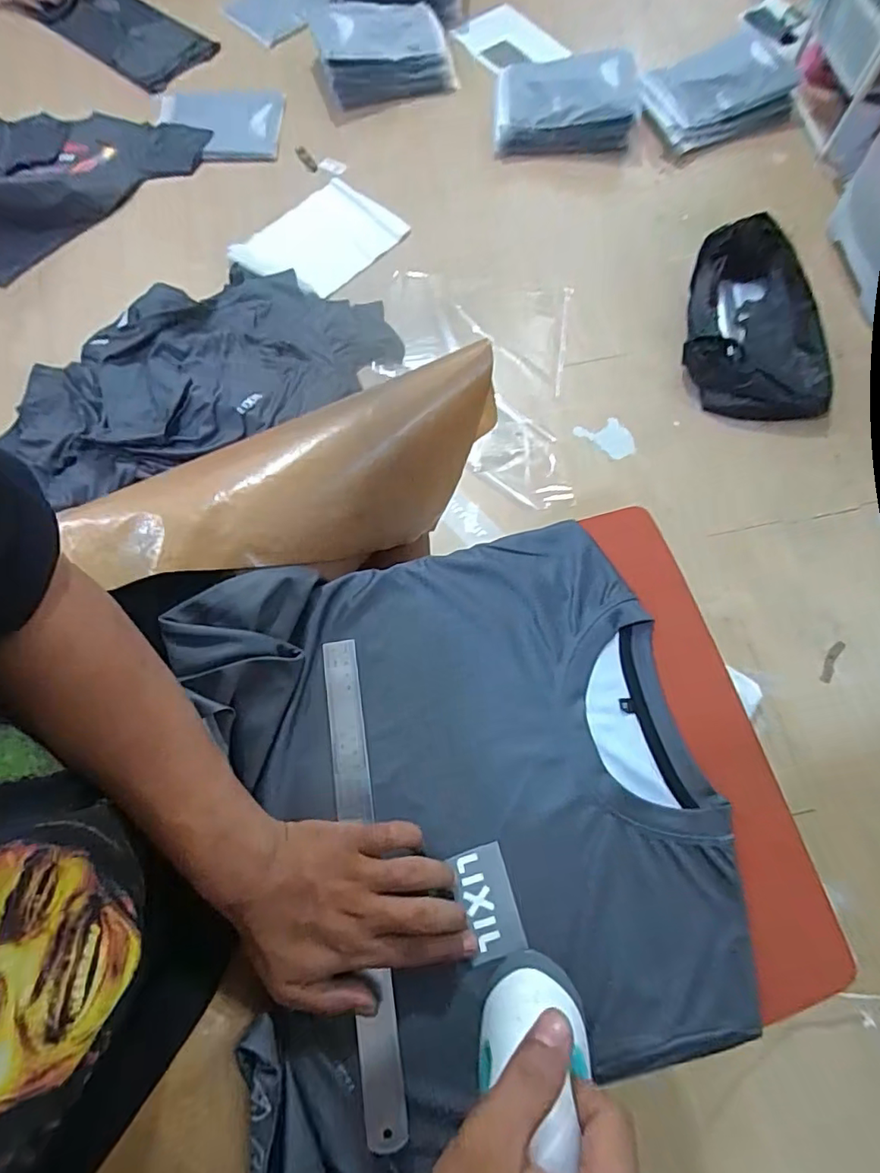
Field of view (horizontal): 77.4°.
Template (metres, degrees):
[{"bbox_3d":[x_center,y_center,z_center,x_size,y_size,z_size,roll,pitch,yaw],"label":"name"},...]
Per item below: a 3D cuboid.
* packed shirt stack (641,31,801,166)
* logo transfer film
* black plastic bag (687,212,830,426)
[{"bbox_3d":[0.676,-1.166,1.322,0.380,0.102,0.216,-25,72,-7],"label":"packed shirt stack"},{"bbox_3d":[0.033,0.222,0.387,0.039,0.005,0.068,-16,72,-4],"label":"logo transfer film"},{"bbox_3d":[0.617,-0.530,1.088,0.253,0.137,0.396,-4,71,0],"label":"black plastic bag"}]

